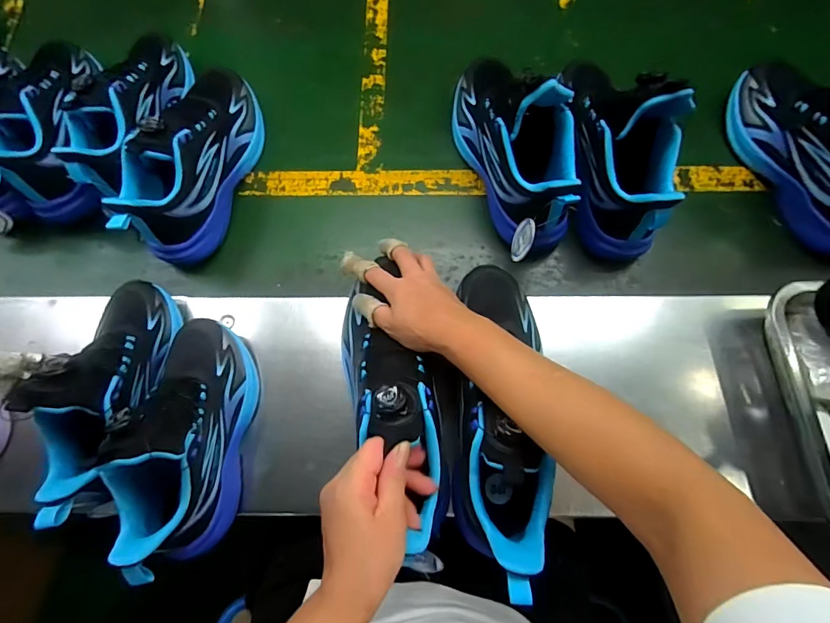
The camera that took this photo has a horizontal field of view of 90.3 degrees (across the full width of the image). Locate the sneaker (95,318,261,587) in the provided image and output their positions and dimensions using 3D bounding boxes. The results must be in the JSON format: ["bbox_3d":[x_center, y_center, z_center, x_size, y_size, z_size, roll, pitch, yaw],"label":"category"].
[{"bbox_3d":[-0.218,0.111,0.380,0.082,0.134,0.222,4,74,3],"label":"sneaker"}]

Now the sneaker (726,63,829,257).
[{"bbox_3d":[0.509,-0.211,0.488,0.098,0.142,0.265,-17,75,-3],"label":"sneaker"}]

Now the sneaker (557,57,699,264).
[{"bbox_3d":[0.242,-0.207,0.491,0.093,0.170,0.261,0,74,2],"label":"sneaker"}]

